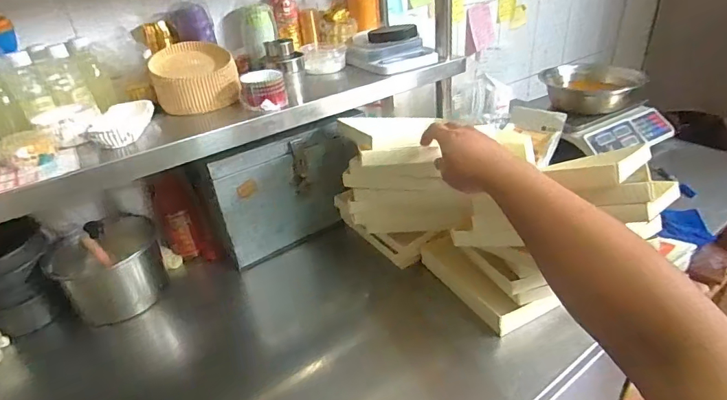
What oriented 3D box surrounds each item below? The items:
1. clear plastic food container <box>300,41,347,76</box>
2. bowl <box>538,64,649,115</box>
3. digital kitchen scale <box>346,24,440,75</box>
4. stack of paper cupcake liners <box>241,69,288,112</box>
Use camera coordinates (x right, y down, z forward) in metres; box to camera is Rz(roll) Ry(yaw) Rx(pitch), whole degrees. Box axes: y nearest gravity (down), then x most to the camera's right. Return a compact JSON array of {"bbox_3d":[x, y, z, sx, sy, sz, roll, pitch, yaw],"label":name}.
[{"bbox_3d":[-0.090,-0.323,0.977,0.097,0.047,0.096,-11,32,-9],"label":"clear plastic food container"},{"bbox_3d":[0.643,-0.326,1.241,0.228,0.103,0.228,-4,32,2],"label":"bowl"},{"bbox_3d":[0.054,-0.338,0.951,0.152,0.068,0.181,-27,38,-31],"label":"digital kitchen scale"},{"bbox_3d":[-0.180,-0.198,0.774,0.077,0.056,0.076,-14,33,-13],"label":"stack of paper cupcake liners"}]

